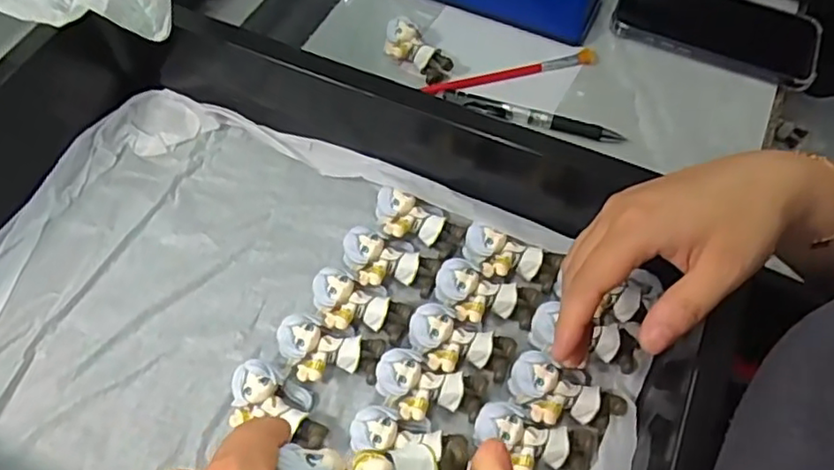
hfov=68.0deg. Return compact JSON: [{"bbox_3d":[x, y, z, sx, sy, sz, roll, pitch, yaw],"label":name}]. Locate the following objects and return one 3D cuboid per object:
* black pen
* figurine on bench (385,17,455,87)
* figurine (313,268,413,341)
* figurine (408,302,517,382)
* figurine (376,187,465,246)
[{"bbox_3d":[0.089,-0.092,0.477,0.138,0.009,0.018,16,61,7],"label":"black pen"},{"bbox_3d":[-0.002,-0.145,0.496,0.060,0.028,0.031,34,65,17],"label":"figurine on bench"},{"bbox_3d":[-0.035,0.045,0.381,0.061,0.025,0.034,12,60,5],"label":"figurine"},{"bbox_3d":[0.025,0.066,0.366,0.062,0.023,0.033,22,62,10],"label":"figurine"},{"bbox_3d":[0.000,-0.007,0.403,0.060,0.022,0.025,20,61,9],"label":"figurine"}]

